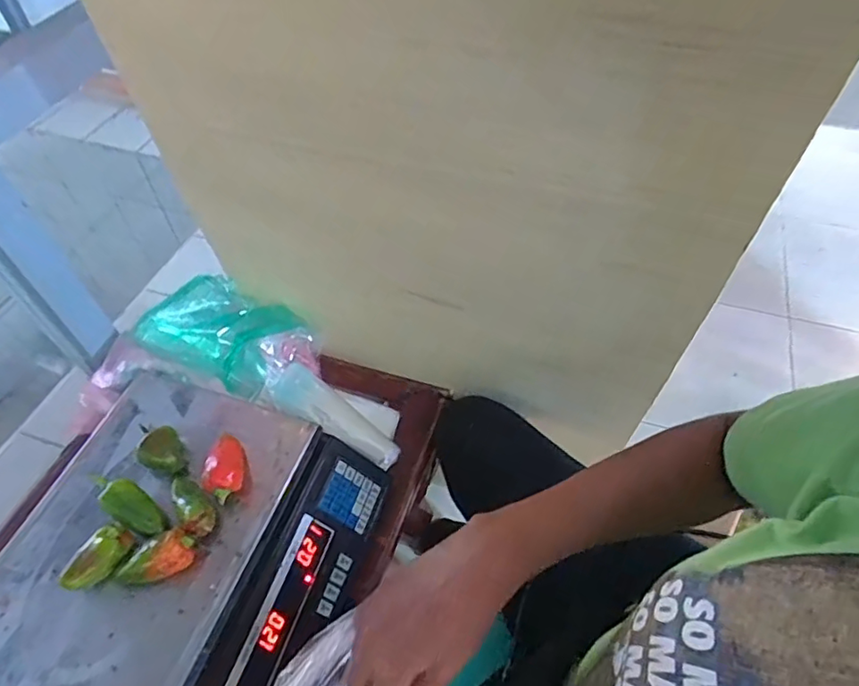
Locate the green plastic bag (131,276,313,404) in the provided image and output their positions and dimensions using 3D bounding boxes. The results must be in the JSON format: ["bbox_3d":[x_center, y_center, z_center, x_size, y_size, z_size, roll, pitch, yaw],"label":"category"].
[{"bbox_3d":[-0.272,-0.014,0.727,0.183,0.069,0.123,21,54,15],"label":"green plastic bag"}]

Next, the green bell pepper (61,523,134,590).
[{"bbox_3d":[-0.296,0.197,0.512,0.033,0.032,0.060,24,55,17],"label":"green bell pepper"}]

